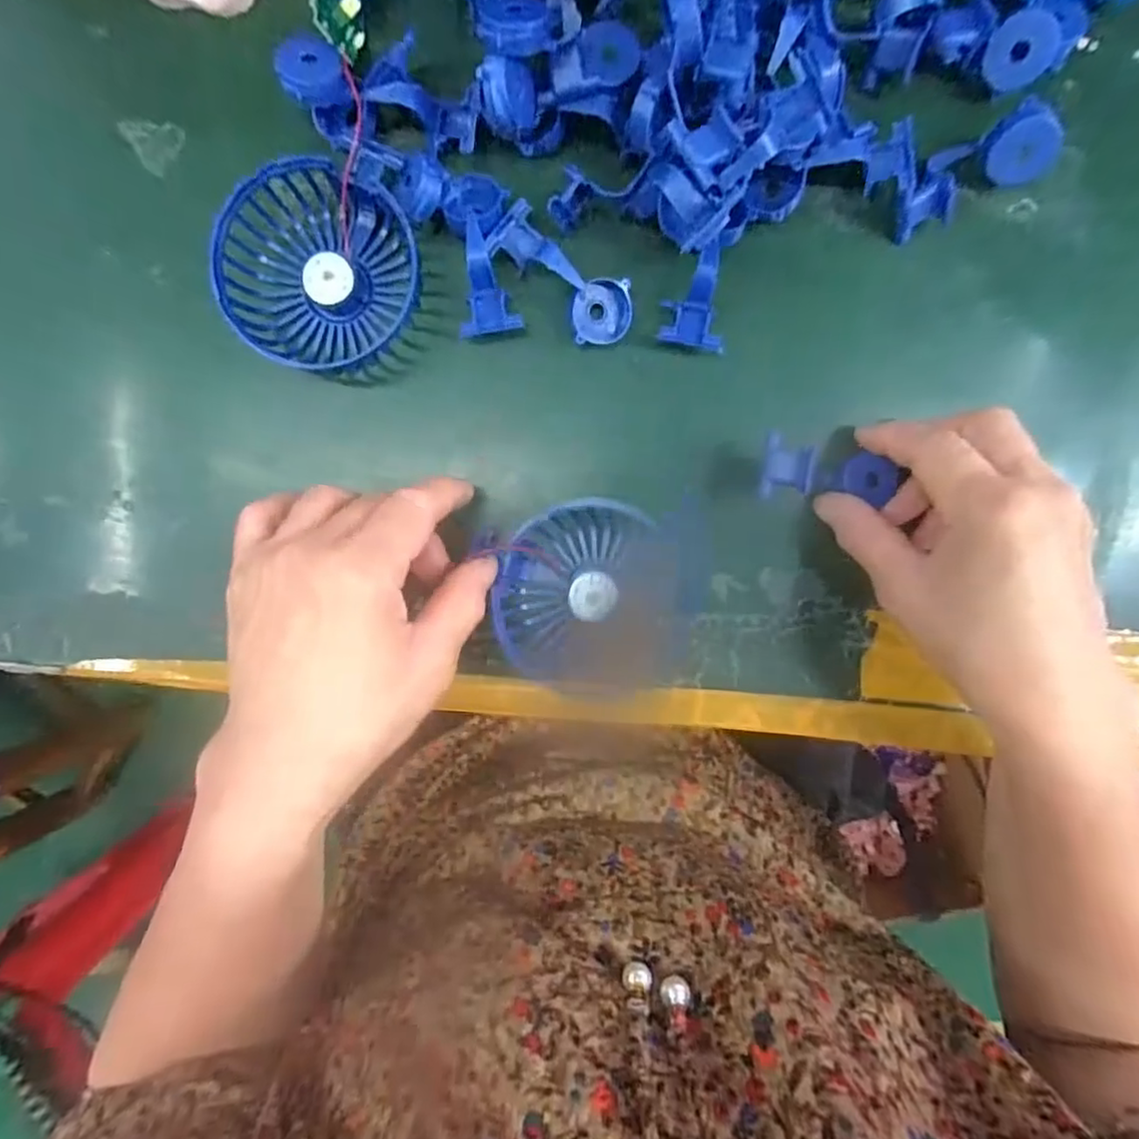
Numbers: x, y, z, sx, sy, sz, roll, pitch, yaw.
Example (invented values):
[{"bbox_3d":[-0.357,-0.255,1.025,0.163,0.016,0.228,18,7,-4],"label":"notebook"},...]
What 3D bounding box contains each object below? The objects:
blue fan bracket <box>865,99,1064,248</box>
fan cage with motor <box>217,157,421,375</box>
[{"bbox_3d":[0.174,-0.186,0.285,0.068,0.028,0.048,-28,92,1],"label":"blue fan bracket"},{"bbox_3d":[-0.116,-0.140,0.295,0.081,0.034,0.087,0,92,0],"label":"fan cage with motor"}]

